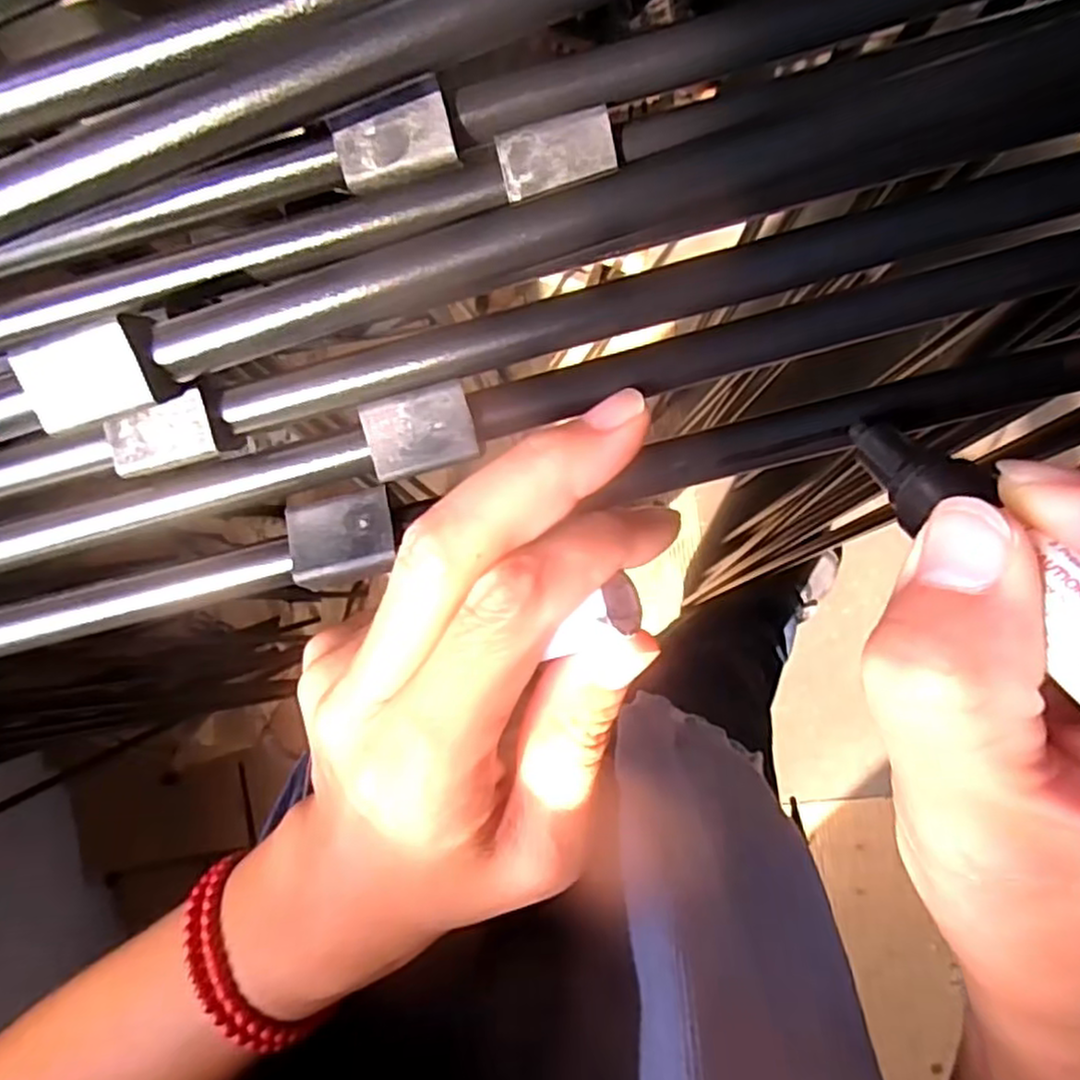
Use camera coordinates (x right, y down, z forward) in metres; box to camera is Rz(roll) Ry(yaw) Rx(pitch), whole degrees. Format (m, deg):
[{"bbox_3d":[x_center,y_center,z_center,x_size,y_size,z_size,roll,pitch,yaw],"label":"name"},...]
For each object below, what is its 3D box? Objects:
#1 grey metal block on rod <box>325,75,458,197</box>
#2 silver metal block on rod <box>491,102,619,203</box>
[{"bbox_3d":[-0.026,-0.071,0.127,0.020,0.005,0.013,-17,94,5],"label":"grey metal block on rod"},{"bbox_3d":[0.003,-0.069,0.129,0.020,0.005,0.011,-17,94,6],"label":"silver metal block on rod"}]

